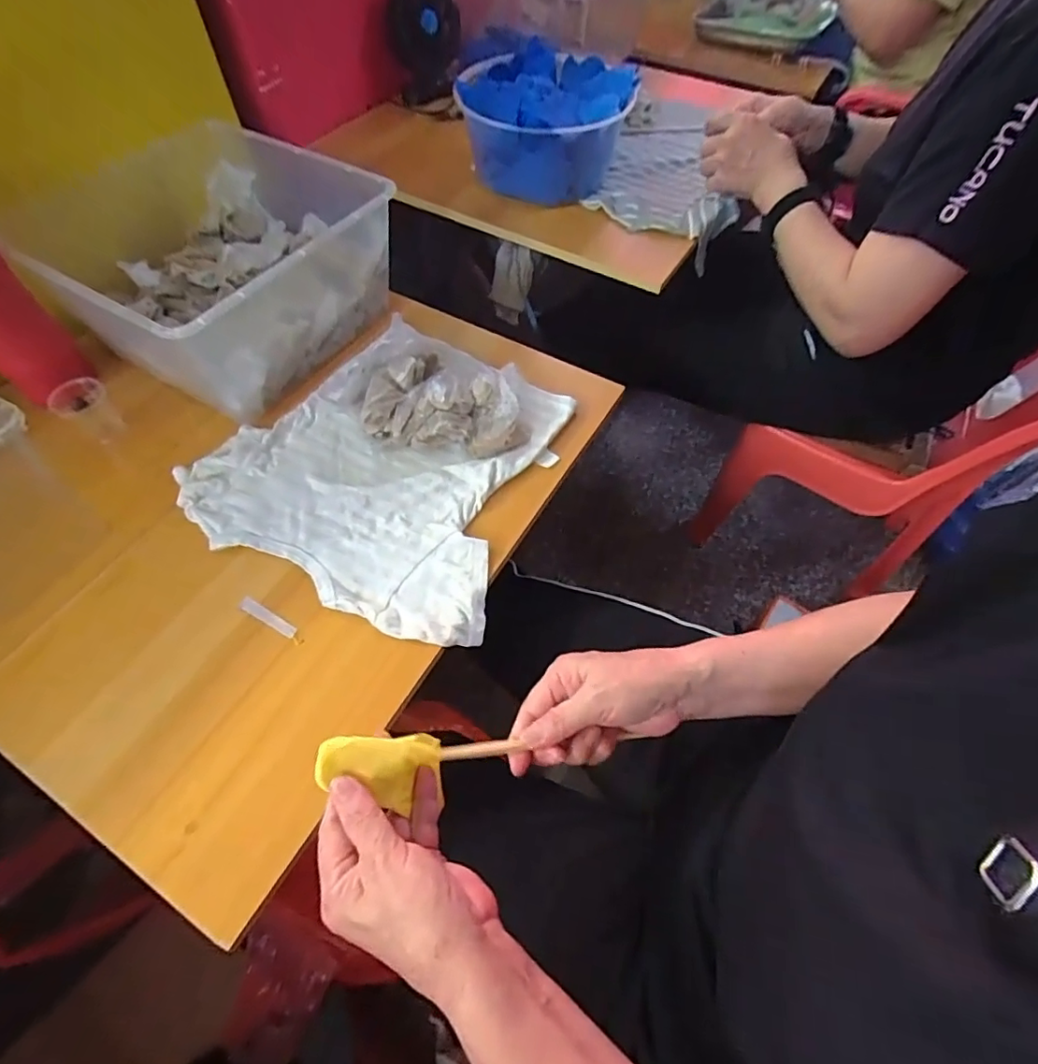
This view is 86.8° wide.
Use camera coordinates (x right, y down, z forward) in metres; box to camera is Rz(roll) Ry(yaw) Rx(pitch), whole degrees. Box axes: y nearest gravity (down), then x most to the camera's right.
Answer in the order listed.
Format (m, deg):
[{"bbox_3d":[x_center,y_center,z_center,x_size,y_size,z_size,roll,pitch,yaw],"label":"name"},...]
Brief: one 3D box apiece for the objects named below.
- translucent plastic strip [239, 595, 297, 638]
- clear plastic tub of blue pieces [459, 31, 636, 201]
[{"bbox_3d":[-0.214,0.072,0.467,0.055,0.005,0.011,25,60,13],"label":"translucent plastic strip"},{"bbox_3d":[0.028,-0.526,0.719,0.212,0.100,0.195,1,57,-2],"label":"clear plastic tub of blue pieces"}]

